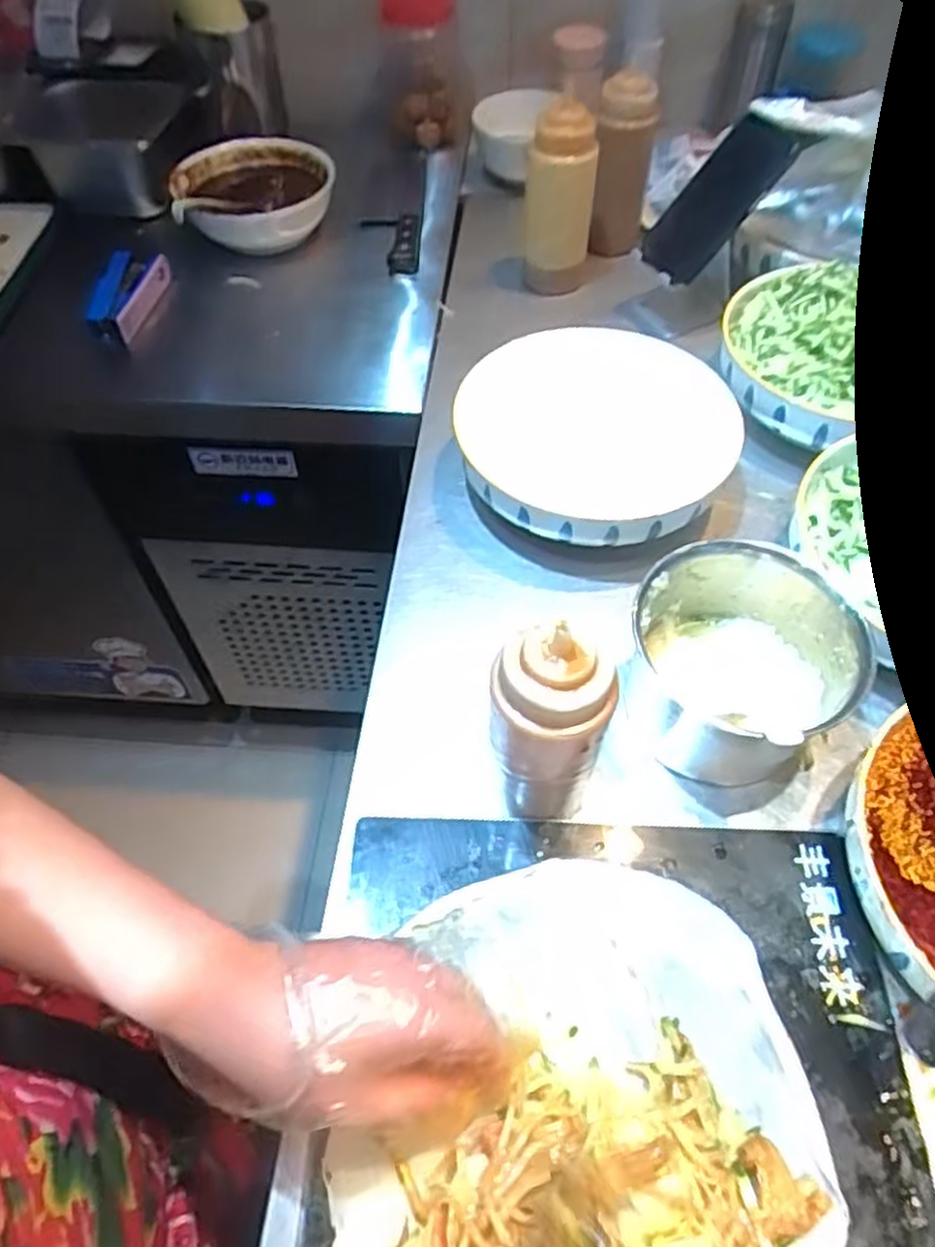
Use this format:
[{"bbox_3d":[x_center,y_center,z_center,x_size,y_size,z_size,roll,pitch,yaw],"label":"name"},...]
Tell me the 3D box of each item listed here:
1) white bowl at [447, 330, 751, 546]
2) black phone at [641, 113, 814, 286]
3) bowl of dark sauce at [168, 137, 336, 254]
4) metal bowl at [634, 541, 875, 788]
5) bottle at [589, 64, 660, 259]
[{"bbox_3d":[0.108,-0.150,0.651,0.228,0.068,0.228,0,54,0],"label":"white bowl"},{"bbox_3d":[0.239,-0.405,0.744,0.017,0.157,0.080,4,55,-43],"label":"black phone"},{"bbox_3d":[-0.243,-0.489,0.900,0.177,0.067,0.183,-7,55,-5],"label":"bowl of dark sauce"},{"bbox_3d":[0.179,0.025,0.511,0.126,0.103,0.127,0,54,0],"label":"metal bowl"},{"bbox_3d":[0.162,-0.490,0.837,0.064,0.160,0.054,14,55,9],"label":"bottle"}]

